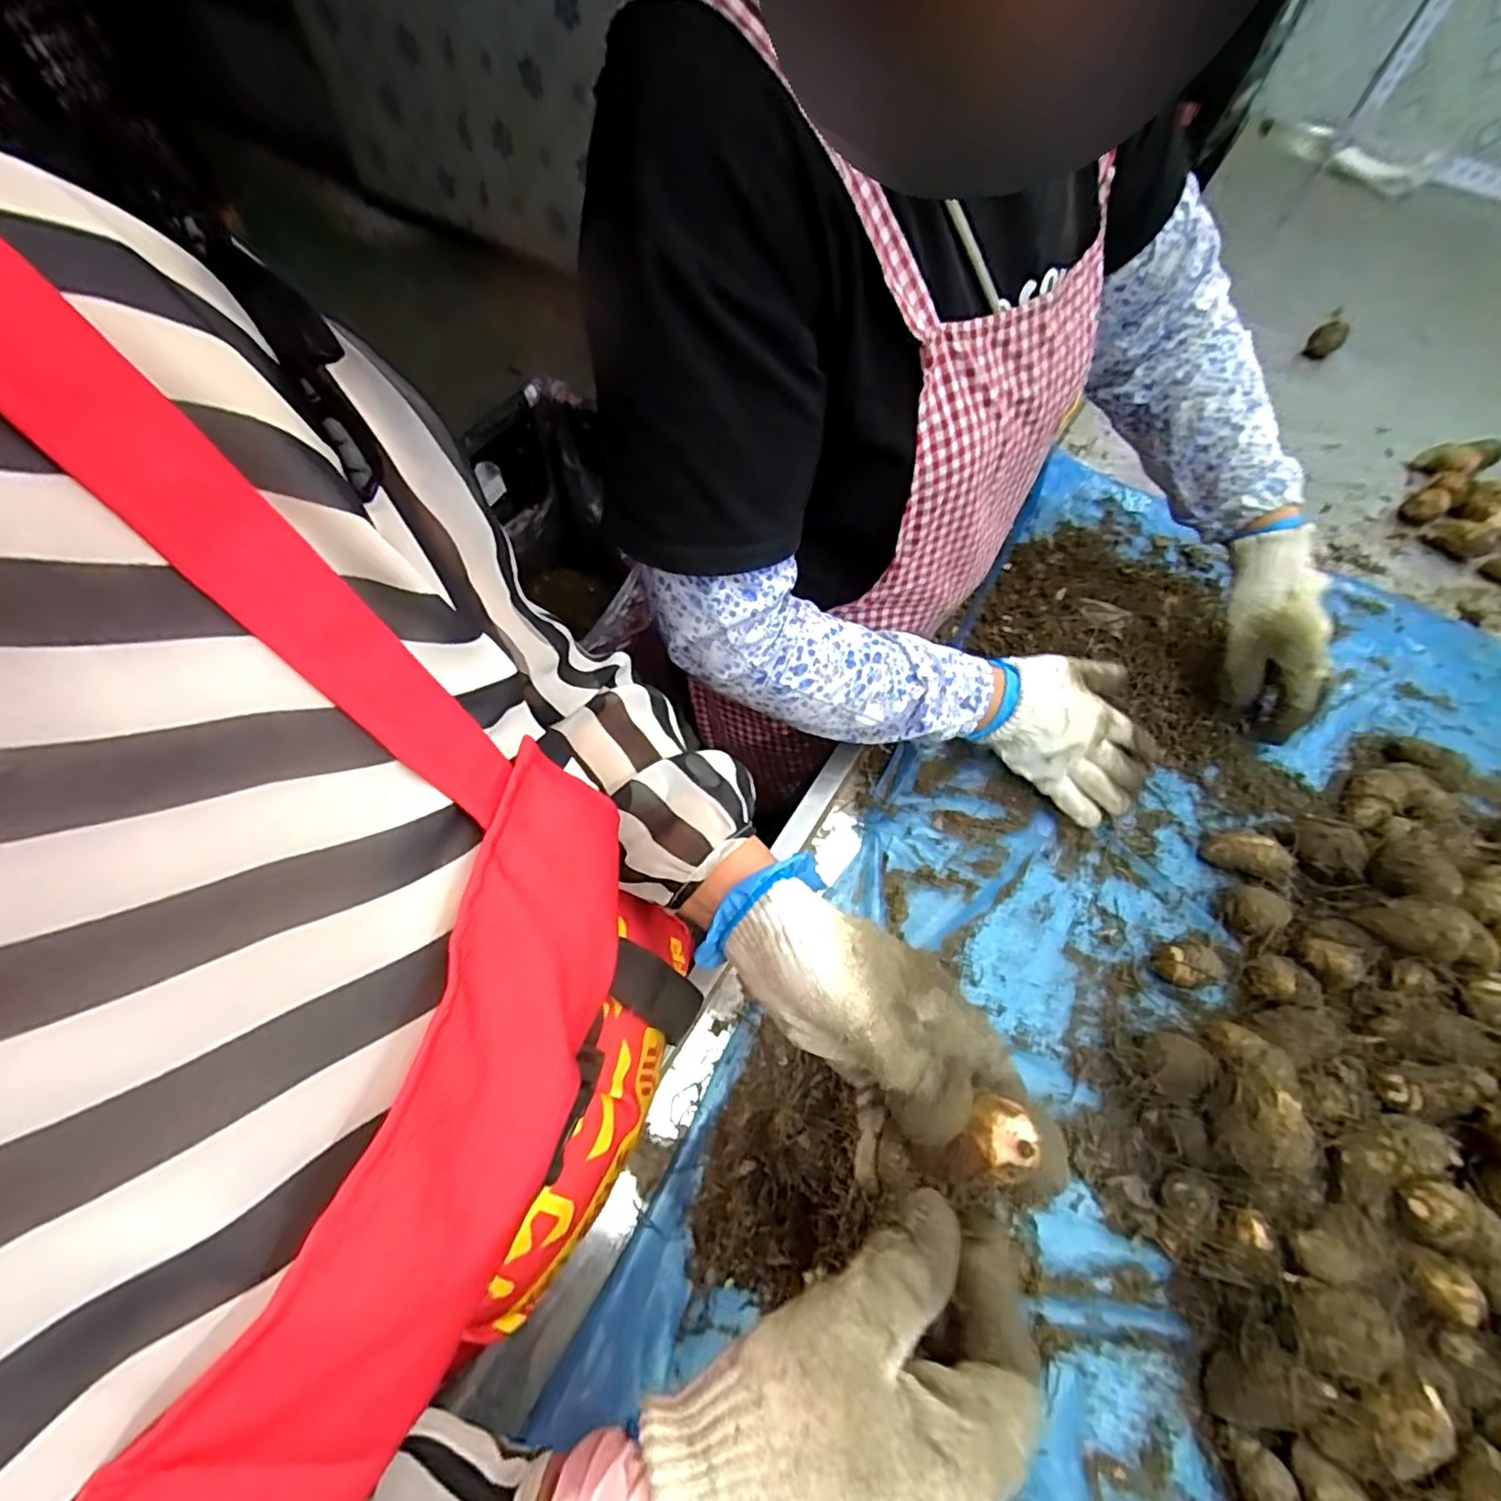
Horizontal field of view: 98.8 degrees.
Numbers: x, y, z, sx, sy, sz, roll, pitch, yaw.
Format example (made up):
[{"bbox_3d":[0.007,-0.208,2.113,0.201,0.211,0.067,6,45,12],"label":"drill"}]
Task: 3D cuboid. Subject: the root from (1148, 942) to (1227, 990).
[{"bbox_3d":[0.325,0.161,0.480,0.048,0.032,0.029,0,62,-4],"label":"root"}]

